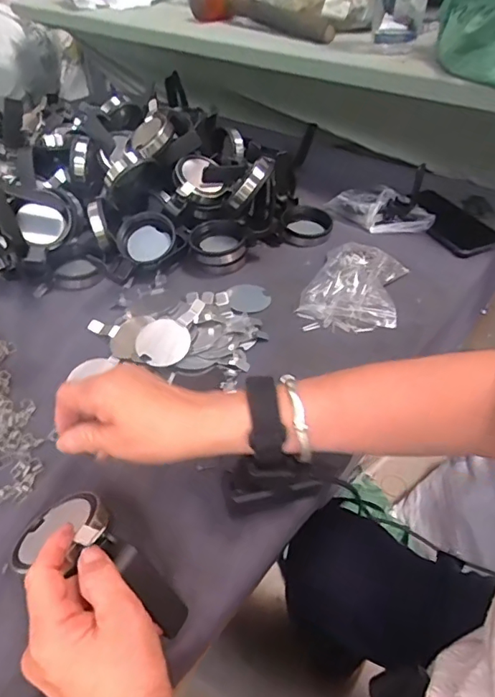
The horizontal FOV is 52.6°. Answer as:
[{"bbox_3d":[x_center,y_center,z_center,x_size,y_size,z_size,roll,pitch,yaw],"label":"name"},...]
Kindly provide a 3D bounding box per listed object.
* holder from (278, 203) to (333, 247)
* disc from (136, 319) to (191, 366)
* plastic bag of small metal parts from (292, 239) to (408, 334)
[{"bbox_3d":[0.081,-0.173,0.699,0.070,0.029,0.068,1,43,3],"label":"holder"},{"bbox_3d":[-0.086,-0.007,0.513,0.052,0.004,0.051,1,69,-4],"label":"disc"},{"bbox_3d":[0.126,-0.076,0.593,0.111,0.035,0.140,12,45,14],"label":"plastic bag of small metal parts"}]

